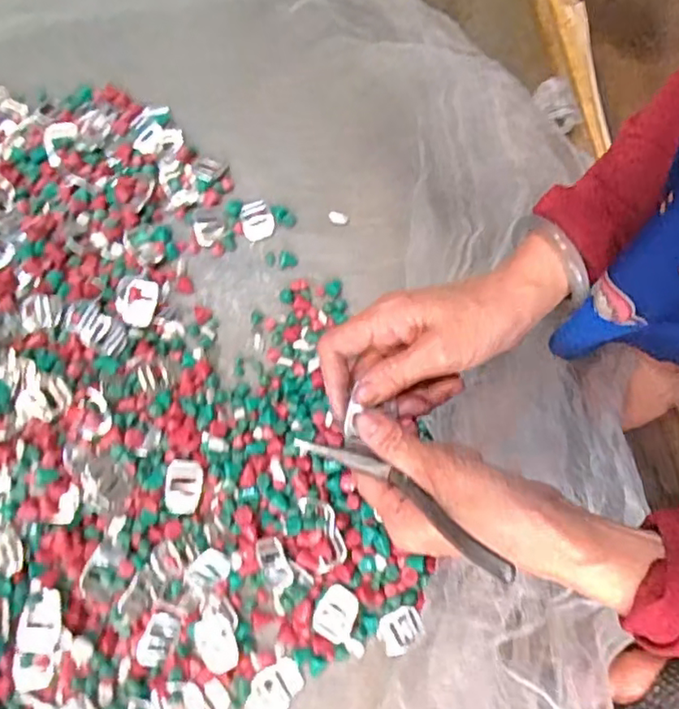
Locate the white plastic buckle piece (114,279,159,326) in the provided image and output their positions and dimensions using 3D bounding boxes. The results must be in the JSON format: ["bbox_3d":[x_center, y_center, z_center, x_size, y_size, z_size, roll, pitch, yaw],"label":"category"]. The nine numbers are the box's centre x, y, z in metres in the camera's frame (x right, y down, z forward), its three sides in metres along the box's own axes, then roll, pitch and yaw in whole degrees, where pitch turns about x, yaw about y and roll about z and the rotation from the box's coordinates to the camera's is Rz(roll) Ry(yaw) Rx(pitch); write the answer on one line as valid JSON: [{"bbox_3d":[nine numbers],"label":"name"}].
[{"bbox_3d":[-0.180,-0.046,0.536,0.034,0.011,0.043,0,78,0],"label":"white plastic buckle piece"}]

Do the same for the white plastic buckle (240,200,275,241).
[{"bbox_3d":[-0.078,-0.128,0.573,0.029,0.009,0.041,-12,78,-3],"label":"white plastic buckle"}]

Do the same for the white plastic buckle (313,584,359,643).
[{"bbox_3d":[-0.003,0.206,0.483,0.032,0.004,0.041,20,78,4],"label":"white plastic buckle"}]

